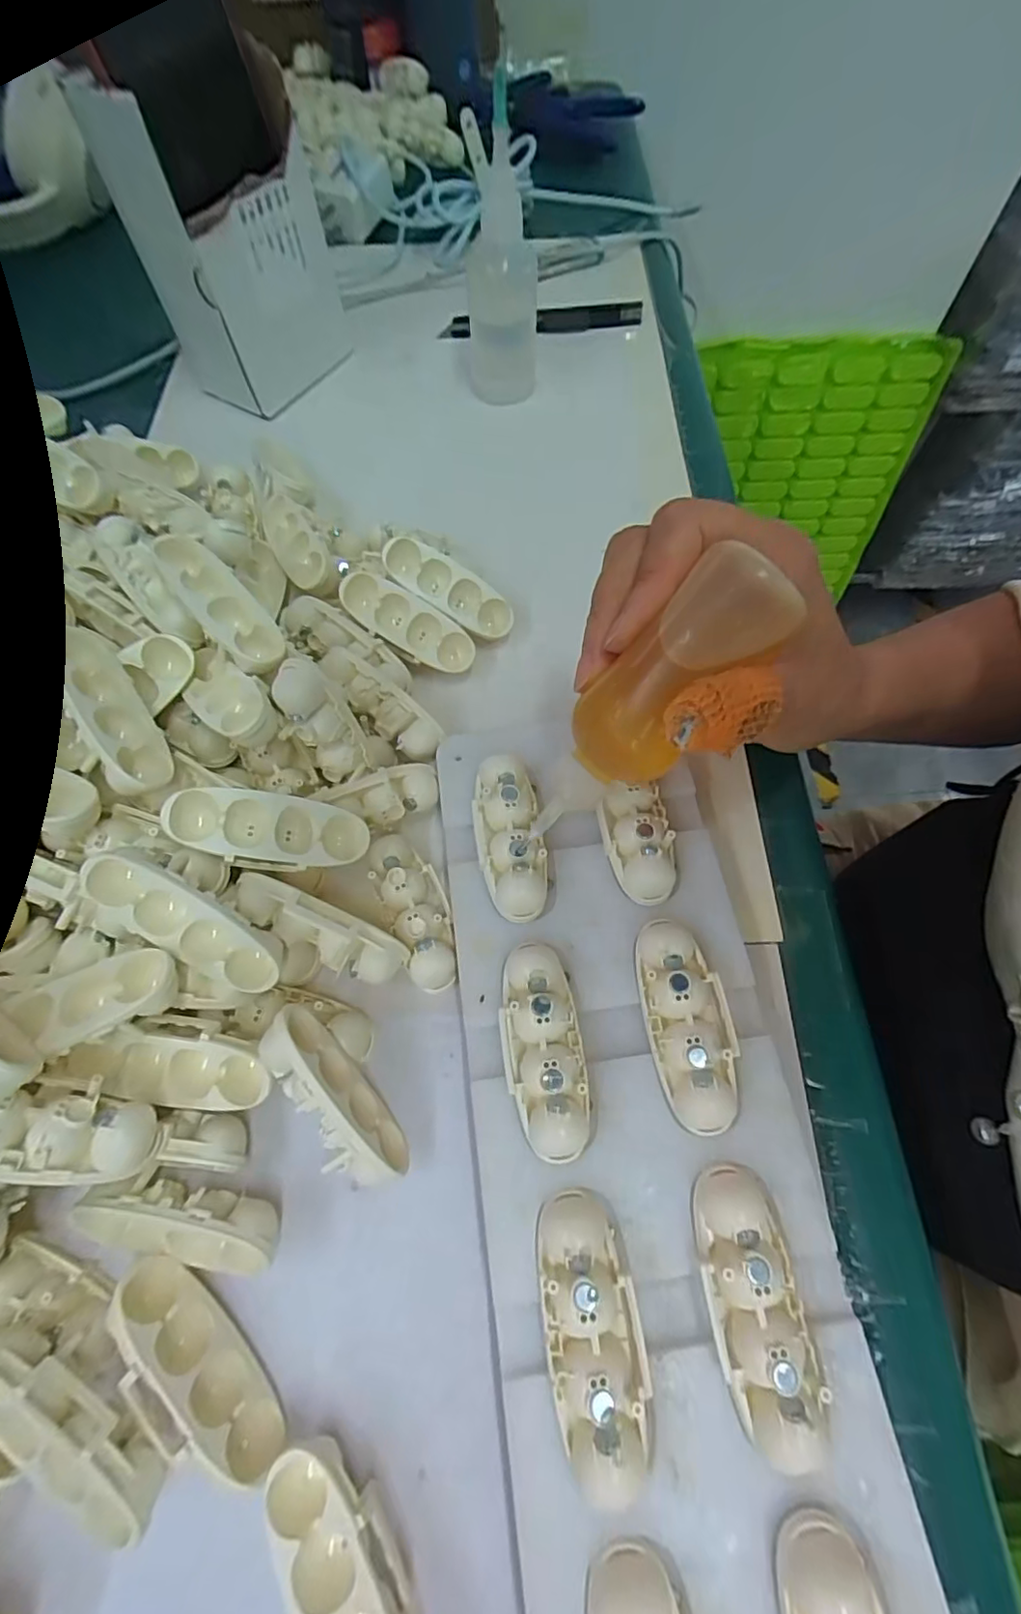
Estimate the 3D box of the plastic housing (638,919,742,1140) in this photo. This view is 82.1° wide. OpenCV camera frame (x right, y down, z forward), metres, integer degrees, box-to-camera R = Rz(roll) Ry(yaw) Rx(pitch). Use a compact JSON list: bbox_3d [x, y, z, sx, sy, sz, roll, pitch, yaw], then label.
[{"bbox_3d":[0.057,0.068,0.188,0.024,0.016,0.062,-7,65,-2],"label":"plastic housing"}]

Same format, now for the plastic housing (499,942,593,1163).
[{"bbox_3d":[0.010,0.074,0.186,0.025,0.016,0.062,-8,65,-2],"label":"plastic housing"}]

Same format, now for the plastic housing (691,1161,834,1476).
[{"bbox_3d":[0.066,0.133,0.158,0.024,0.018,0.061,-6,65,-2],"label":"plastic housing"}]

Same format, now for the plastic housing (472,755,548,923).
[{"bbox_3d":[-0.001,0.010,0.213,0.023,0.019,0.059,-7,65,-2],"label":"plastic housing"}]

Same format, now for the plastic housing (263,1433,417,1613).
[{"bbox_3d":[-0.041,0.197,0.148,0.027,0.018,0.062,-26,67,-10],"label":"plastic housing"}]

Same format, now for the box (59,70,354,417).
[{"bbox_3d":[-0.151,-0.303,0.321,0.064,0.136,0.088,24,68,12],"label":"box"}]

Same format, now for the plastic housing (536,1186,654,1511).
[{"bbox_3d":[0.022,0.138,0.155,0.025,0.016,0.059,-9,65,-3],"label":"plastic housing"}]

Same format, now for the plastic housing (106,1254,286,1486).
[{"bbox_3d":[-0.090,0.158,0.164,0.063,0.021,0.018,41,72,18],"label":"plastic housing"}]

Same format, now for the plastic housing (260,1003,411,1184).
[{"bbox_3d":[-0.057,0.092,0.186,0.019,0.030,0.061,-37,96,-15],"label":"plastic housing"}]

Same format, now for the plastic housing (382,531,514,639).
[{"bbox_3d":[-0.029,-0.099,0.271,0.063,0.018,0.027,34,69,-10],"label":"plastic housing"}]

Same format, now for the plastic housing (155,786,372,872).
[{"bbox_3d":[-0.084,0.009,0.204,0.064,0.017,0.024,9,64,-22],"label":"plastic housing"}]

